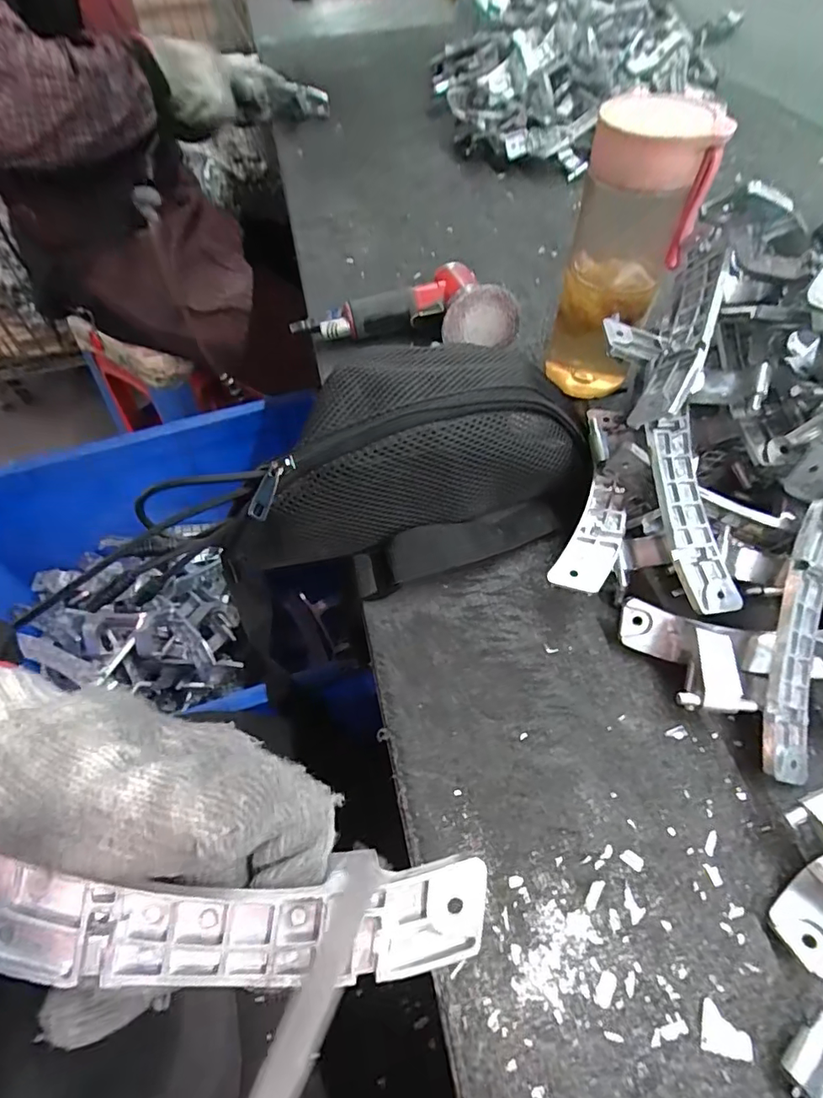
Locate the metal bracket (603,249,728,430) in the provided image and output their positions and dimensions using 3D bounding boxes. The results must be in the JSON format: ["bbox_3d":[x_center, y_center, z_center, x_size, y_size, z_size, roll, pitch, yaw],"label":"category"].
[{"bbox_3d":[0.146,-0.130,0.312,0.055,0.047,0.120,17,59,12],"label":"metal bracket"}]

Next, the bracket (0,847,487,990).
[{"bbox_3d":[-0.054,0.110,0.159,0.152,0.015,0.035,5,87,-9],"label":"bracket"}]

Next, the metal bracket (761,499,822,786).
[{"bbox_3d":[0.211,0.047,0.283,0.030,0.015,0.151,14,83,10],"label":"metal bracket"}]

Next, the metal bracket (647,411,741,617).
[{"bbox_3d":[0.161,-0.020,0.303,0.031,0.011,0.115,-11,83,-6],"label":"metal bracket"}]

